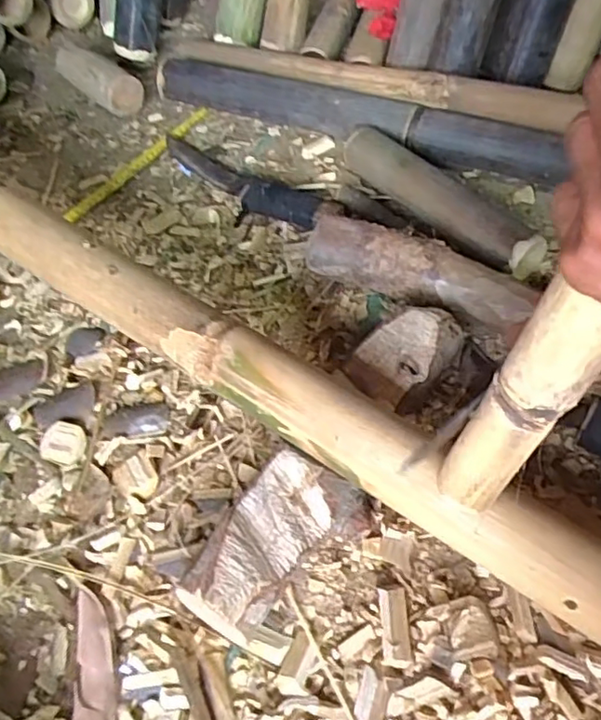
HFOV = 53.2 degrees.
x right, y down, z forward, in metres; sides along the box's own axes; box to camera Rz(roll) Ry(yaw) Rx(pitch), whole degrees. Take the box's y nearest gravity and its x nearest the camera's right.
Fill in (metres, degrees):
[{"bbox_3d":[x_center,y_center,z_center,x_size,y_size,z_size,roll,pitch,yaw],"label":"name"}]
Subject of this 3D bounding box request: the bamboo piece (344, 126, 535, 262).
[{"bbox_3d":[0.148,-0.186,0.680,0.050,0.051,0.259,-34,59,-17],"label":"bamboo piece"}]

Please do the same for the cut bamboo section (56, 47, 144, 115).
[{"bbox_3d":[-0.295,-0.413,0.878,0.055,0.064,0.163,-38,61,-20],"label":"cut bamboo section"}]

